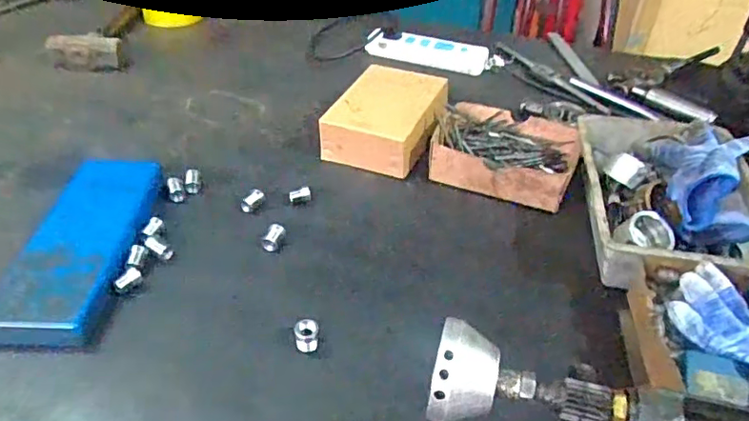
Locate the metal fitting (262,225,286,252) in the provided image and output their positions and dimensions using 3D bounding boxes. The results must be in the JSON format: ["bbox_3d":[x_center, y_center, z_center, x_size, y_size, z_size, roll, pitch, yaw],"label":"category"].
[{"bbox_3d":[-0.106,0.030,0.593,0.017,0.017,0.027,12,40,12],"label":"metal fitting"}]

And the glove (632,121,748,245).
[{"bbox_3d":[0.339,-0.035,0.596,0.109,0.078,0.158,16,41,16],"label":"glove"}]

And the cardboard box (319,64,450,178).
[{"bbox_3d":[0.017,-0.116,0.738,0.128,0.073,0.161,19,42,20],"label":"cardboard box"}]

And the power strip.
[{"bbox_3d":[0.087,-0.267,0.944,0.206,0.037,0.045,12,40,12],"label":"power strip"}]

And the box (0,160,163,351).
[{"bbox_3d":[-0.289,0.030,0.566,0.097,0.028,0.258,0,39,-4],"label":"box"}]

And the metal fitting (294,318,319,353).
[{"bbox_3d":[-0.059,0.111,0.490,0.020,0.027,0.017,-4,39,-8],"label":"metal fitting"}]

